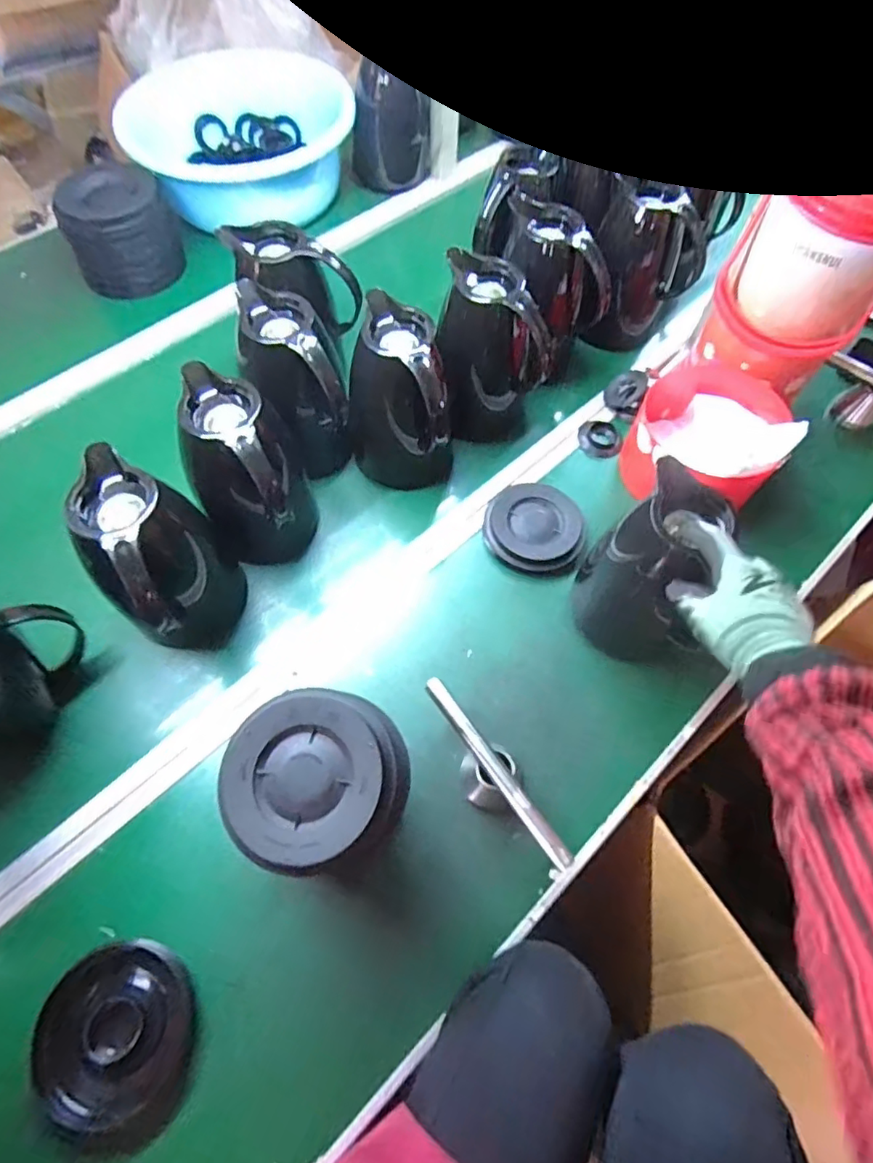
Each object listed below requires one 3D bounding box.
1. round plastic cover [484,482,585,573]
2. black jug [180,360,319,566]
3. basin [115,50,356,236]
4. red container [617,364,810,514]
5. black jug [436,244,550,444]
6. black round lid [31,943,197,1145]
[{"bbox_3d":[0.118,-0.066,0.706,0.113,0.032,0.113,1,62,-1],"label":"round plastic cover"},{"bbox_3d":[-0.196,-0.102,0.621,0.105,0.207,0.139,-19,64,-11],"label":"black jug"},{"bbox_3d":[-0.310,-0.729,0.956,0.378,0.135,0.301,-19,64,-11],"label":"basin"},{"bbox_3d":[0.331,-0.176,0.722,0.174,0.115,0.213,29,65,13],"label":"red container"},{"bbox_3d":[0.068,-0.282,0.714,0.134,0.191,0.120,8,62,3],"label":"black jug"},{"bbox_3d":[-0.260,0.371,0.470,0.125,0.045,0.118,1,62,-1],"label":"black round lid"}]

